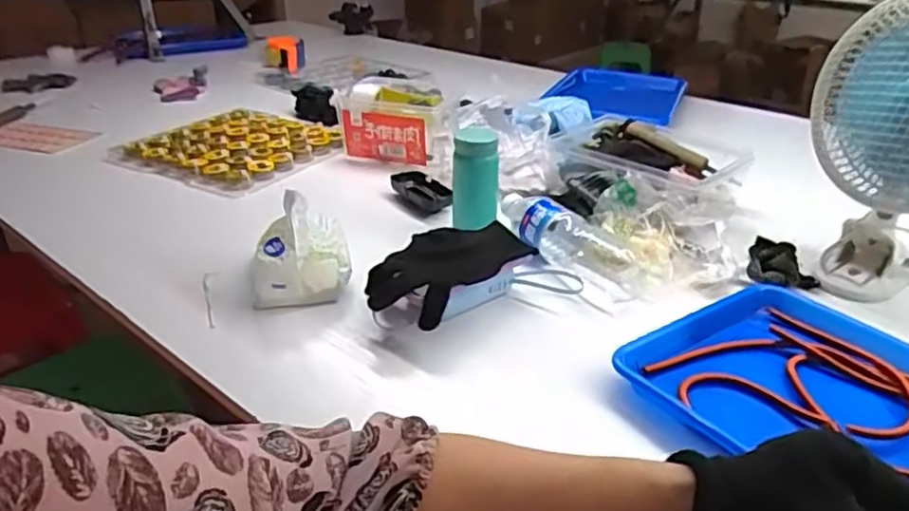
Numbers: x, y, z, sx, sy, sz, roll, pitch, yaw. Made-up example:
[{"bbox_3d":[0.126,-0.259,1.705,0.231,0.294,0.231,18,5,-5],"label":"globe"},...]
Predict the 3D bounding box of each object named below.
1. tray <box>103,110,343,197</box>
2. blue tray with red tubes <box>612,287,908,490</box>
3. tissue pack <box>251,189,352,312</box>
[{"bbox_3d":[-0.351,-0.179,1.102,0.269,0.029,0.282,18,33,28],"label":"tray"},{"bbox_3d":[0.331,0.126,0.540,0.250,0.033,0.326,-16,33,-28],"label":"blue tray with red tubes"},{"bbox_3d":[-0.165,-0.006,0.727,0.100,0.090,0.103,-3,29,-8],"label":"tissue pack"}]

